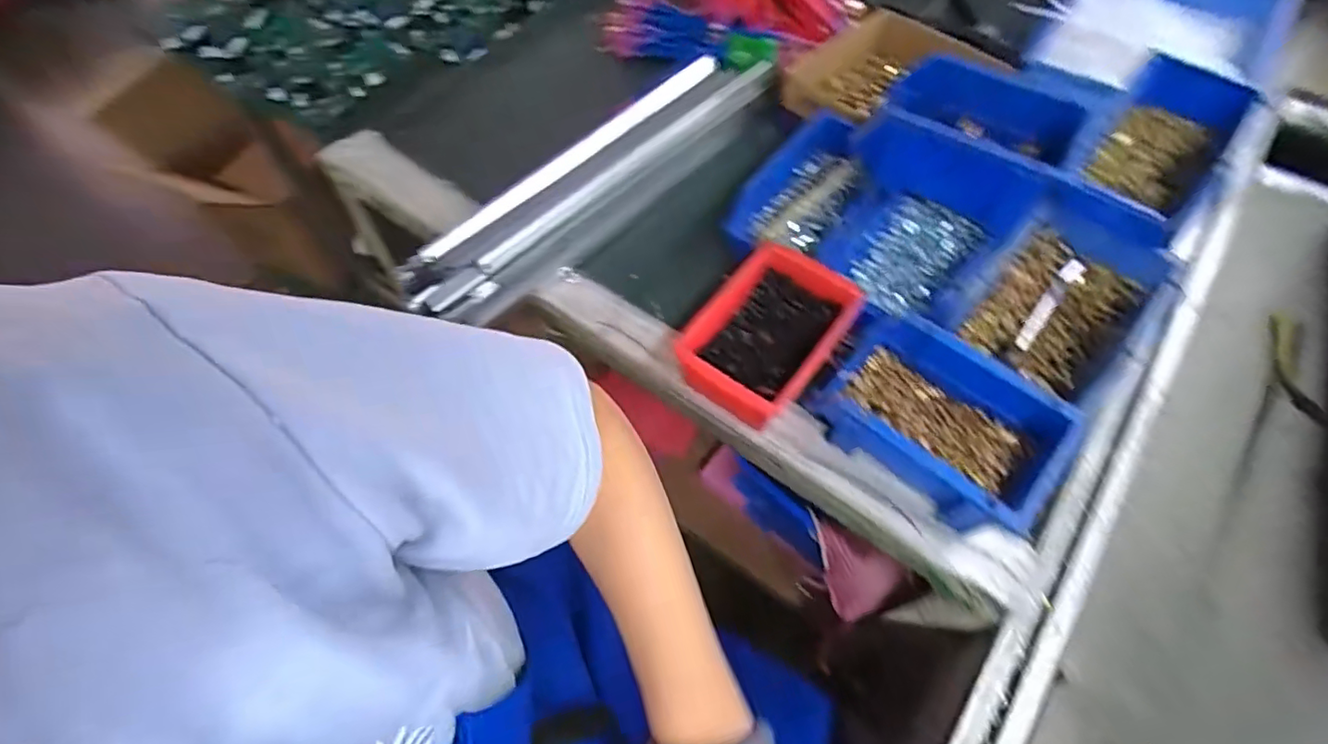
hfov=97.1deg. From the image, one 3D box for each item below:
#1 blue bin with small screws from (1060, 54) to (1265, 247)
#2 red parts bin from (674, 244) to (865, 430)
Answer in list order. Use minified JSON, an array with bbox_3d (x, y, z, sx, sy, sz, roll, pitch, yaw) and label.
[{"bbox_3d":[0.398,-0.179,0.486,0.100,0.073,0.174,35,68,19],"label":"blue bin with small screws"},{"bbox_3d":[0.089,-0.033,0.496,0.103,0.060,0.147,33,67,18],"label":"red parts bin"}]

